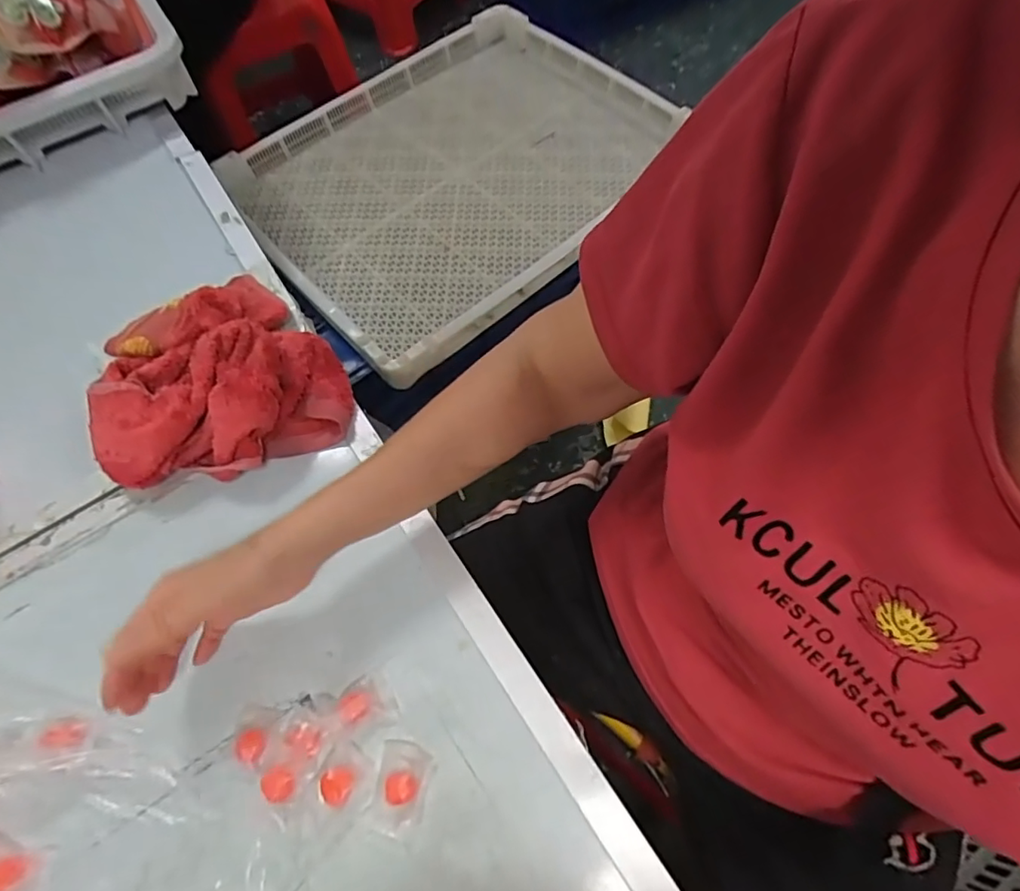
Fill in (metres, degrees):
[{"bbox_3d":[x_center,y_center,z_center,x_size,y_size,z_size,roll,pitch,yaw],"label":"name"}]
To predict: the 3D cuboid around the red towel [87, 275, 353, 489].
[{"bbox_3d":[-0.256,-0.057,0.475,0.194,0.075,0.178,-30,67,-11],"label":"red towel"}]

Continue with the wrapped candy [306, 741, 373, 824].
[{"bbox_3d":[-0.115,0.227,0.372,0.040,0.010,0.048,30,70,16],"label":"wrapped candy"}]

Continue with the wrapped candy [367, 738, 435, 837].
[{"bbox_3d":[-0.073,0.227,0.369,0.036,0.014,0.052,11,66,8],"label":"wrapped candy"}]

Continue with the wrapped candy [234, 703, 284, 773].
[{"bbox_3d":[-0.180,0.202,0.388,0.029,0.014,0.040,9,65,7],"label":"wrapped candy"}]

